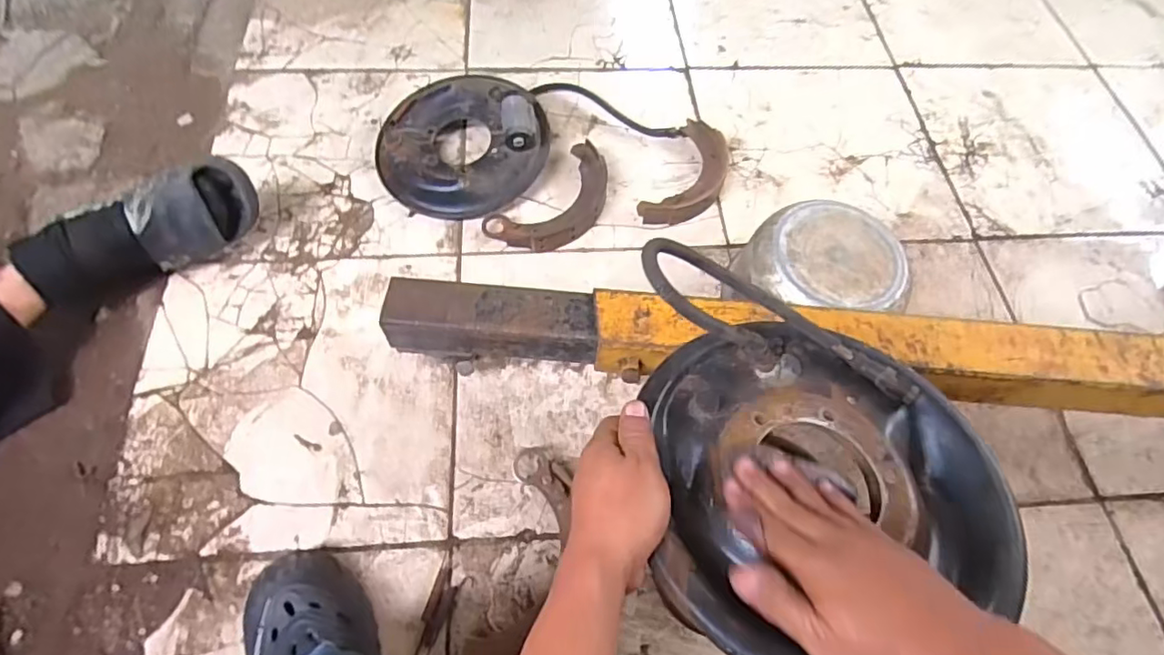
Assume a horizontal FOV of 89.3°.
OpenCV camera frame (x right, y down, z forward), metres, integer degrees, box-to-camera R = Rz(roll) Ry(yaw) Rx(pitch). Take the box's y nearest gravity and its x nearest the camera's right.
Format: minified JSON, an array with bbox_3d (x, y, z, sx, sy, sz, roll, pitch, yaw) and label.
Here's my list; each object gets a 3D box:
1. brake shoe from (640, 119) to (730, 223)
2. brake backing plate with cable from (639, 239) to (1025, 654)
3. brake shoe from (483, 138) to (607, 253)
[{"bbox_3d":[0.173,-0.239,0.940,0.103,0.033,0.219,27,66,10],"label":"brake shoe"},{"bbox_3d":[0.170,0.083,0.405,0.247,0.089,0.287,0,64,-2],"label":"brake backing plate with cable"},{"bbox_3d":[-0.035,-0.190,0.912,0.121,0.030,0.227,40,69,15],"label":"brake shoe"}]

